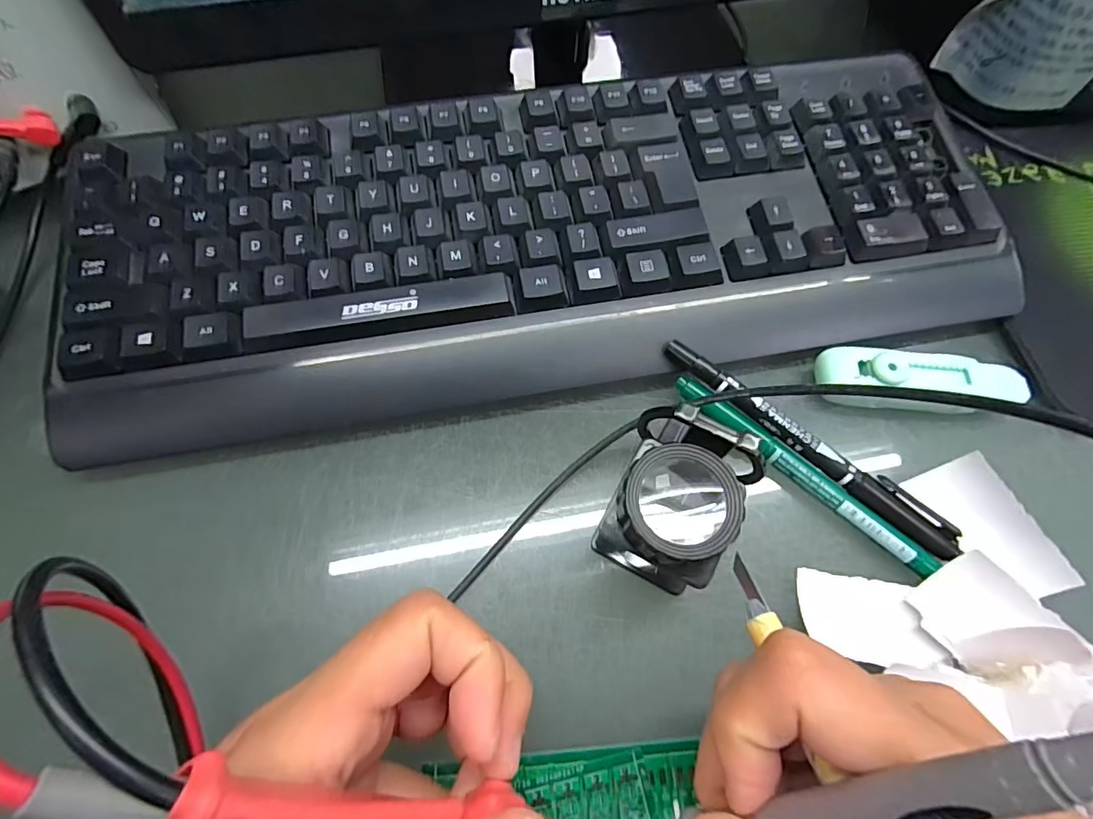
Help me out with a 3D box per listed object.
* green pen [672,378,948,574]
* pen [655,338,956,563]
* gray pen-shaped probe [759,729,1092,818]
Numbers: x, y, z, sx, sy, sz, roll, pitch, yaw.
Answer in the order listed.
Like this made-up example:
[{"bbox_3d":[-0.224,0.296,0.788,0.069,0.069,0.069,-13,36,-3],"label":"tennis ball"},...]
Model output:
[{"bbox_3d":[0.105,0.025,0.212,0.122,0.013,0.011,37,71,15],"label":"green pen"},{"bbox_3d":[0.109,0.012,0.212,0.136,0.012,0.014,37,70,15],"label":"pen"},{"bbox_3d":[0.062,0.085,0.105,0.007,0.124,0.011,-10,59,-49],"label":"gray pen-shaped probe"}]

